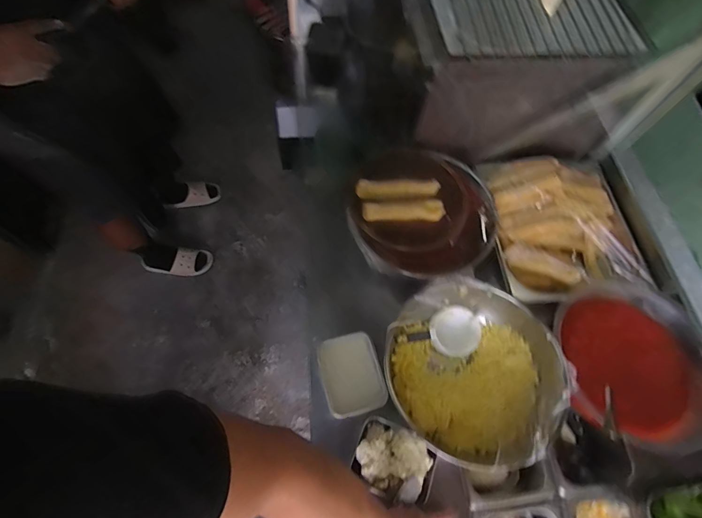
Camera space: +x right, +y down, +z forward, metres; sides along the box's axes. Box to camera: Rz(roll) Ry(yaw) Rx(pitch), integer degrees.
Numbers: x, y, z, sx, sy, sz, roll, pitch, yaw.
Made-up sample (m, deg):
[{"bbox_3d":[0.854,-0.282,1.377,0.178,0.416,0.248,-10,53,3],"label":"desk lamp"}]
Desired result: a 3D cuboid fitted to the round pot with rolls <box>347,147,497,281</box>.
[{"bbox_3d":[0.153,-0.092,0.785,0.285,0.142,0.295,1,64,-2],"label":"round pot with rolls"}]

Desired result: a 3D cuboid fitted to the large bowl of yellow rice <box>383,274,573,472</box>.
[{"bbox_3d":[0.208,0.203,0.669,0.290,0.118,0.271,1,64,-2],"label":"large bowl of yellow rice"}]

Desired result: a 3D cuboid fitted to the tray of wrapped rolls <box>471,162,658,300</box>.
[{"bbox_3d":[0.464,-0.076,0.819,0.319,0.094,0.323,-7,64,-6],"label":"tray of wrapped rolls"}]

